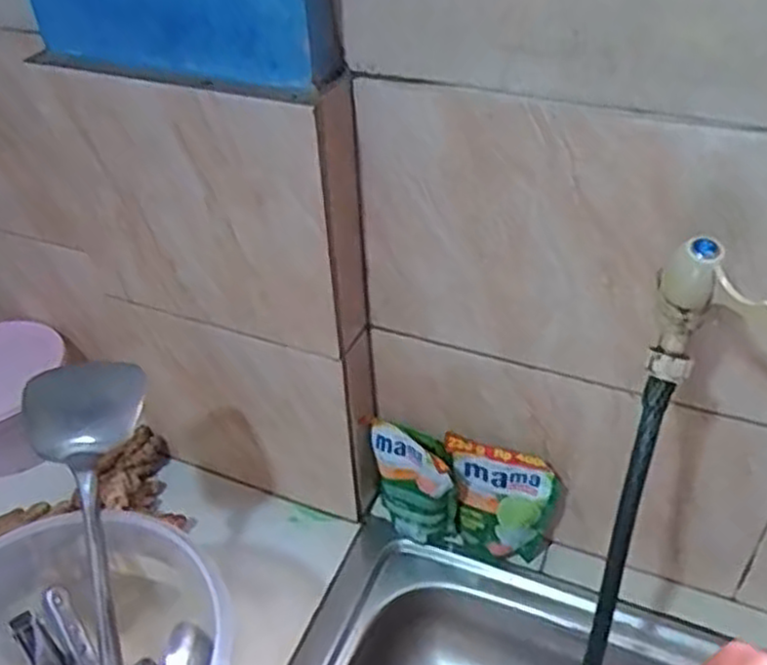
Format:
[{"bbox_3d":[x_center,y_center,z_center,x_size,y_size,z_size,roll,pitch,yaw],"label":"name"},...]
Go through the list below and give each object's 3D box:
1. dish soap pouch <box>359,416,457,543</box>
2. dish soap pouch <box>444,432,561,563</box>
[{"bbox_3d":[0.033,0.159,0.818,0.102,0.141,0.049,28,49,31],"label":"dish soap pouch"},{"bbox_3d":[0.121,0.180,0.788,0.110,0.147,0.036,7,41,12],"label":"dish soap pouch"}]

